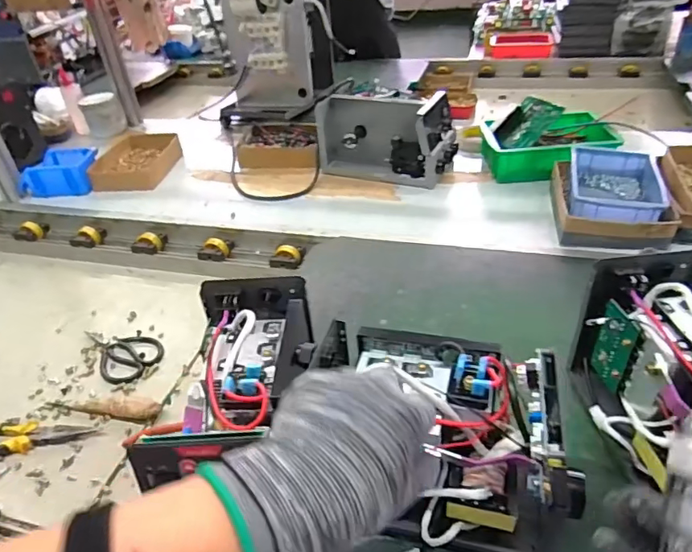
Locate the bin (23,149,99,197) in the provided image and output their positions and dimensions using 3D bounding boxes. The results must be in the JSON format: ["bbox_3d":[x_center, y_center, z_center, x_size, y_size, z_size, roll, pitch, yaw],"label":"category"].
[{"bbox_3d":[-0.635,-0.228,1.153,0.148,0.074,0.101,-3,37,5],"label":"bin"}]

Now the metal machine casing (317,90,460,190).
[{"bbox_3d":[0.082,-0.298,1.083,0.273,0.143,0.142,14,41,24],"label":"metal machine casing"}]

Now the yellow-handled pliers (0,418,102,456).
[{"bbox_3d":[-0.442,0.219,0.707,0.195,0.017,0.059,-5,37,1],"label":"yellow-handled pliers"}]

